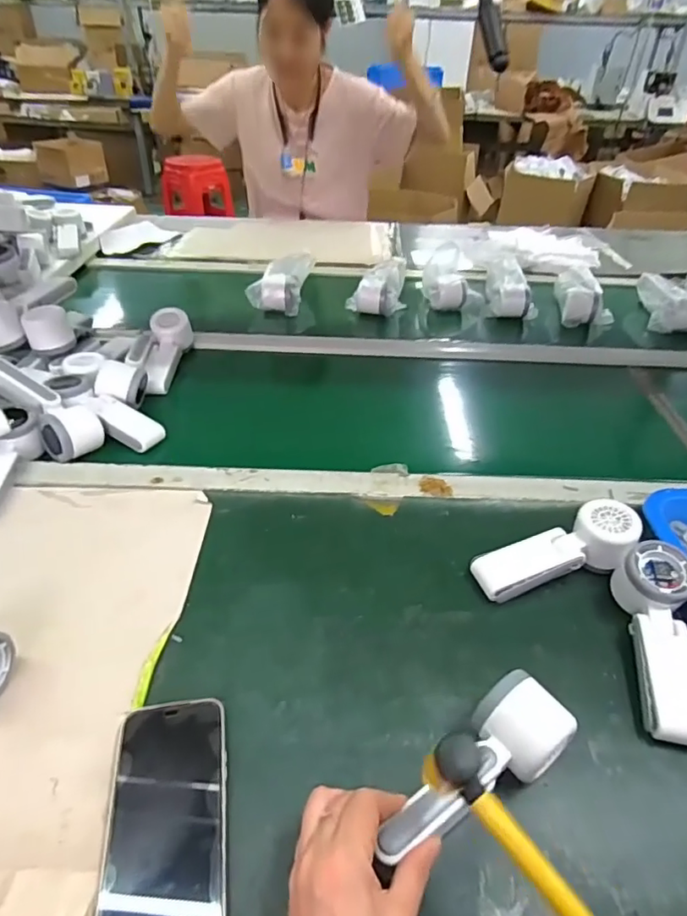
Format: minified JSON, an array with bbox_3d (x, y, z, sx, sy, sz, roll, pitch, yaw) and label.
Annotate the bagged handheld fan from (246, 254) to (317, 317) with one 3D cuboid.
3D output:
[{"bbox_3d":[-0.120,-0.333,1.042,0.099,0.064,0.149,8,39,8],"label":"bagged handheld fan"}]

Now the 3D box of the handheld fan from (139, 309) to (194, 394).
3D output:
[{"bbox_3d":[-0.271,-0.154,0.831,0.058,0.051,0.167,2,56,-2],"label":"handheld fan"}]

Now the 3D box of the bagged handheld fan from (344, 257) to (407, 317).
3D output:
[{"bbox_3d":[0.068,-0.316,1.021,0.113,0.070,0.079,-30,48,-34],"label":"bagged handheld fan"}]

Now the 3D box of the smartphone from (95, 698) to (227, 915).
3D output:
[{"bbox_3d":[-0.119,0.246,0.370,0.077,0.017,0.160,-5,39,-8],"label":"smartphone"}]

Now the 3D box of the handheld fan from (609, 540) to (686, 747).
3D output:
[{"bbox_3d":[0.272,0.149,0.460,0.055,0.055,0.162,8,40,7],"label":"handheld fan"}]

